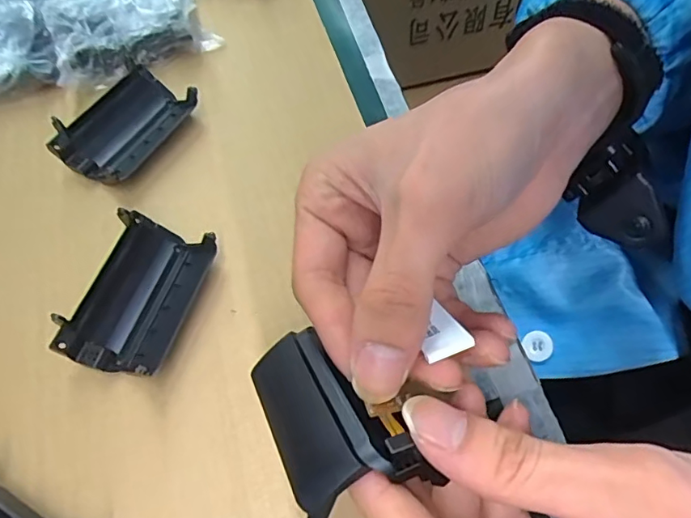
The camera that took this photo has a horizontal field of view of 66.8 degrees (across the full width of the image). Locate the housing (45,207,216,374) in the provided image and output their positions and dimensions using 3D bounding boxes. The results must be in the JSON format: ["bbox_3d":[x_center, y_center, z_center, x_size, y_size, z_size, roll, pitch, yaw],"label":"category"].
[{"bbox_3d":[-0.093,0.015,0.240,0.039,0.025,0.073,14,63,11],"label":"housing"}]

